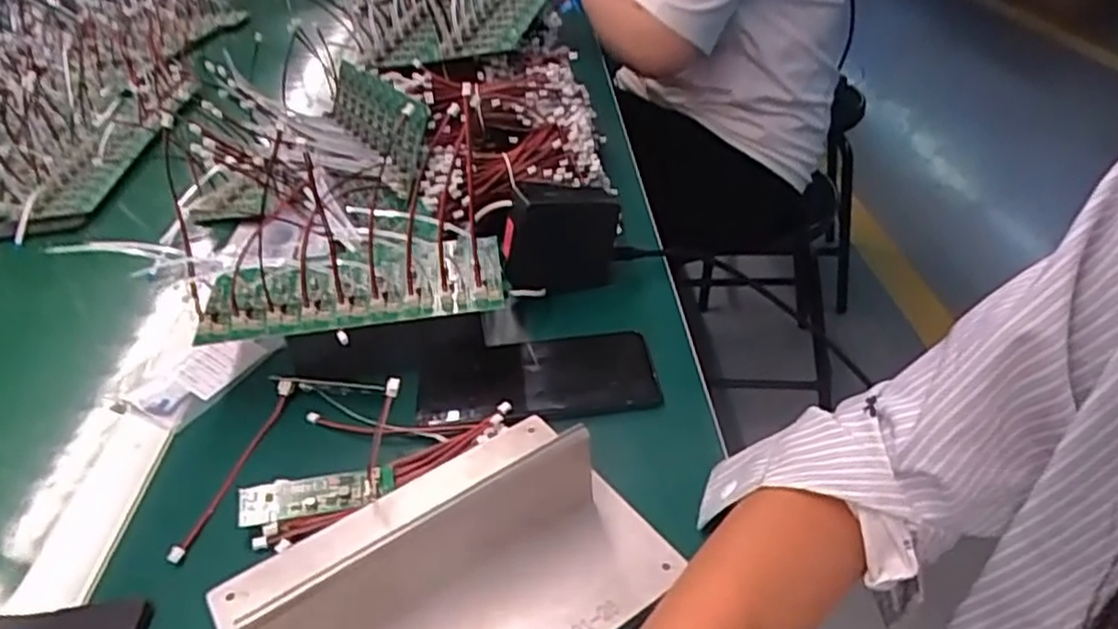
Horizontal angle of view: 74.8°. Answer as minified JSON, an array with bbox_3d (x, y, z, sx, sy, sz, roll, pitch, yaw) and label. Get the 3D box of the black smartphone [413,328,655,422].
[{"bbox_3d":[-0.016,0.041,0.488,0.156,0.007,0.071,-7,36,-3],"label":"black smartphone"}]

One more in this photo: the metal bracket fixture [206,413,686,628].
[{"bbox_3d":[-0.060,0.118,0.347,0.187,0.056,0.145,-26,41,-25],"label":"metal bracket fixture"}]

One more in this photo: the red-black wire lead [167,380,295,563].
[{"bbox_3d":[-0.197,0.092,0.446,0.012,0.020,0.132,4,38,13],"label":"red-black wire lead"}]

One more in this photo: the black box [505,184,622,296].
[{"bbox_3d":[0.001,-0.059,0.555,0.087,0.088,0.023,-7,36,-2],"label":"black box"}]

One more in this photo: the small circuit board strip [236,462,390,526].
[{"bbox_3d":[-0.137,0.102,0.416,0.084,0.009,0.024,-10,59,-11],"label":"small circuit board strip"}]

